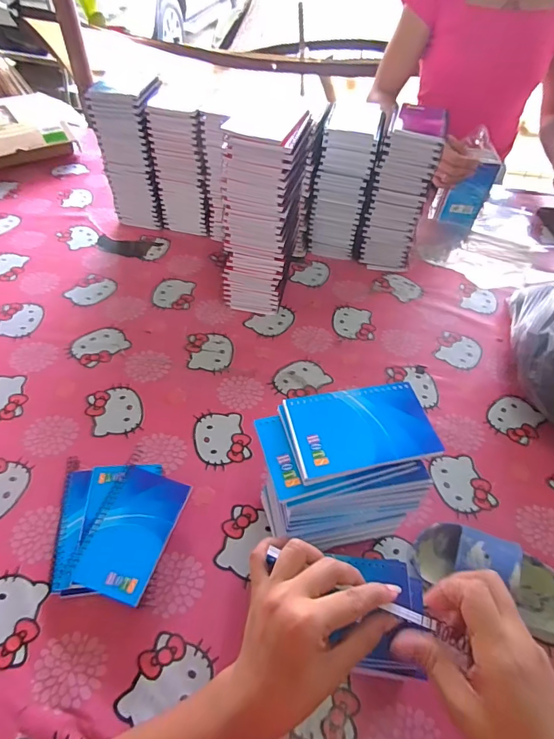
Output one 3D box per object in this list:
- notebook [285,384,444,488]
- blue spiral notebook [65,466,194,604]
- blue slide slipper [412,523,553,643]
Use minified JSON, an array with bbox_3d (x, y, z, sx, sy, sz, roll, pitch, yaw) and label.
[{"bbox_3d":[0.078,0.054,0.387,0.131,0.009,0.082,-7,51,-10],"label":"notebook"},{"bbox_3d":[-0.158,0.174,0.455,0.085,0.009,0.130,14,51,9],"label":"blue spiral notebook"},{"bbox_3d":[0.242,0.217,0.442,0.174,0.059,0.071,25,53,16],"label":"blue slide slipper"}]

